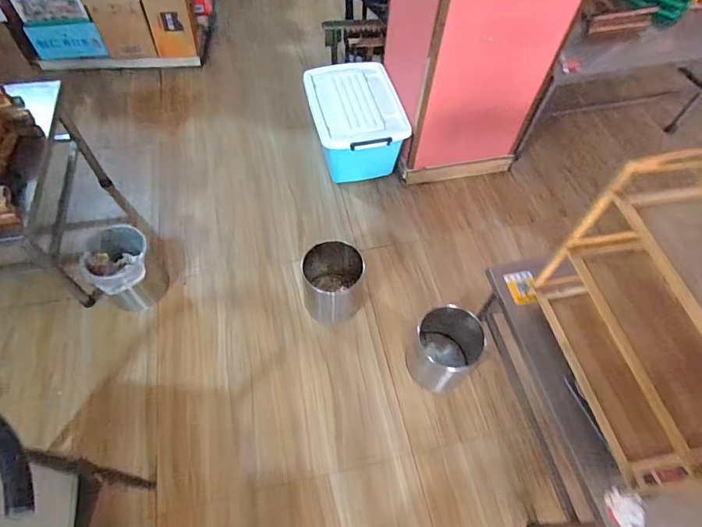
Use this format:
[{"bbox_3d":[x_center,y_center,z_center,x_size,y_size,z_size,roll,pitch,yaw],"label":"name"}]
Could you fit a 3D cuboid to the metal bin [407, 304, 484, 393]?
[{"bbox_3d":[0.304,0.288,1.439,0.207,0.251,0.217,1,59,-2],"label":"metal bin"}]

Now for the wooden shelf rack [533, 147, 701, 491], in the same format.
[{"bbox_3d":[0.628,0.116,0.843,0.224,0.432,0.476,-10,60,-8],"label":"wooden shelf rack"}]

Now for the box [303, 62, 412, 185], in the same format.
[{"bbox_3d":[0.011,-0.603,1.850,0.350,0.275,0.450,-11,60,-9],"label":"box"}]

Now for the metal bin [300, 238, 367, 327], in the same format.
[{"bbox_3d":[-0.061,0.073,1.538,0.213,0.224,0.224,-2,59,-4],"label":"metal bin"}]

